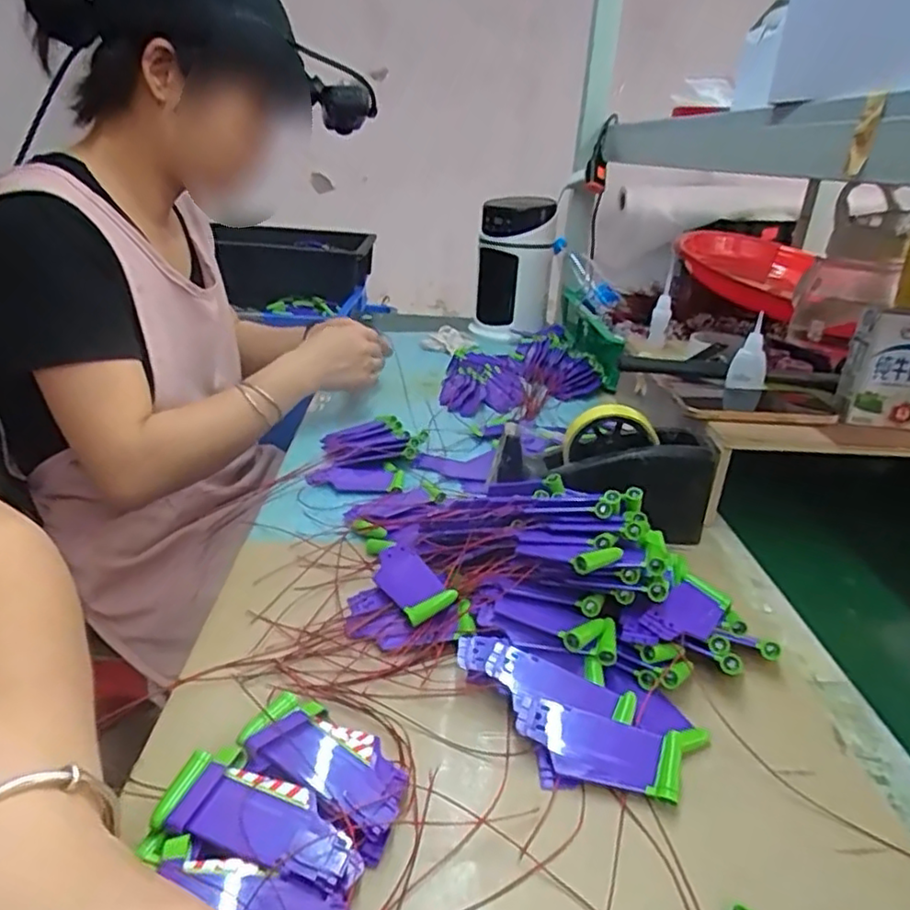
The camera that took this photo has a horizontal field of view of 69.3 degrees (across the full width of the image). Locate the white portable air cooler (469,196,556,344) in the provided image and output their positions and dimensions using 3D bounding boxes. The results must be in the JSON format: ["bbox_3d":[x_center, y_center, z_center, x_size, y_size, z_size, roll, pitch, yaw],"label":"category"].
[{"bbox_3d":[0.104,-0.332,1.156,0.129,0.208,0.120,7,25,5],"label":"white portable air cooler"}]

